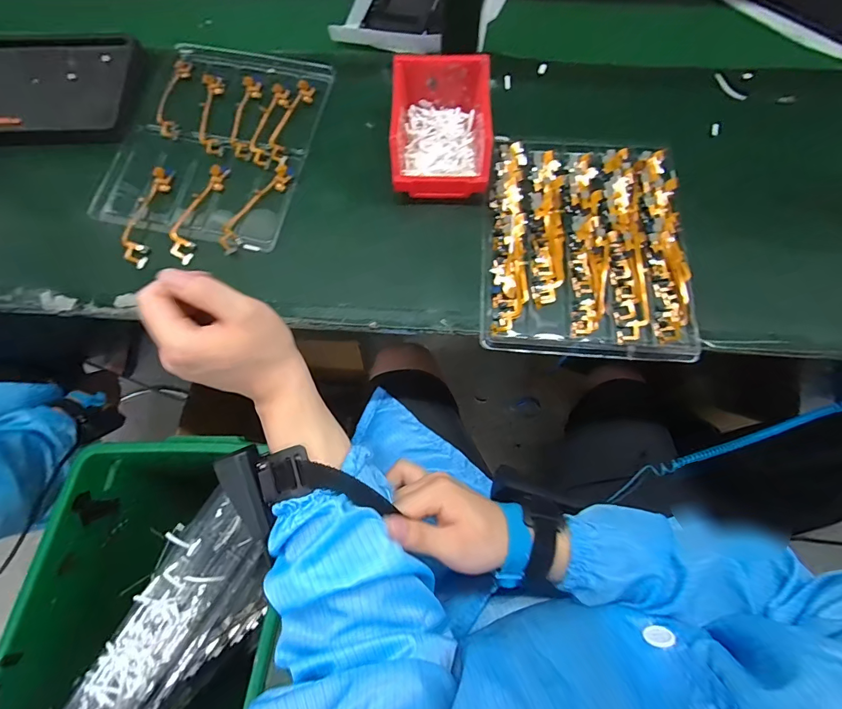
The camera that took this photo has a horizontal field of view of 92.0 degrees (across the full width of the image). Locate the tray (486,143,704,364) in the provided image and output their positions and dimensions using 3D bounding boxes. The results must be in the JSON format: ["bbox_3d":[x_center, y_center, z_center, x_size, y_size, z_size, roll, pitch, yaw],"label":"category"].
[{"bbox_3d":[0.184,-0.132,0.458,0.221,0.016,0.281,4,72,3],"label":"tray"}]

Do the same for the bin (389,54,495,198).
[{"bbox_3d":[0.023,-0.258,0.466,0.105,0.068,0.150,0,72,2],"label":"bin"}]

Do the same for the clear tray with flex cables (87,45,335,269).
[{"bbox_3d":[-0.250,-0.259,0.503,0.221,0.011,0.324,12,72,6],"label":"clear tray with flex cables"}]

